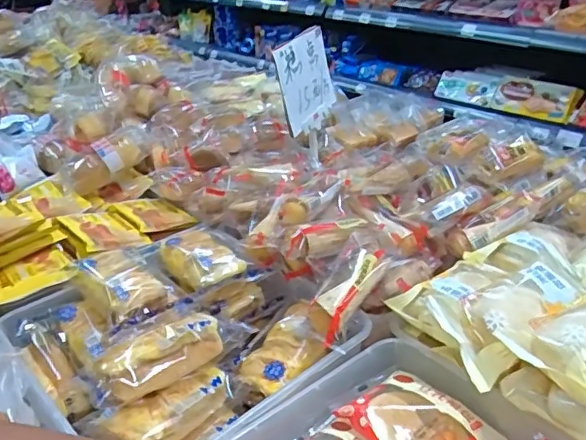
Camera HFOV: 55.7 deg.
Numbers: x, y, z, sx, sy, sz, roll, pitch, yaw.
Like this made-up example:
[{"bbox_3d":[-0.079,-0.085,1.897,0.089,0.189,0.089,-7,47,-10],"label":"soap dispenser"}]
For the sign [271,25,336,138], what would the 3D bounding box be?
[{"bbox_3d":[0.018,-0.171,0.670,0.008,0.107,0.125,8,36,29],"label":"sign"}]

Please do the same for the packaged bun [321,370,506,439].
[{"bbox_3d":[0.096,0.171,0.446,0.091,0.029,0.108,-24,35,-38],"label":"packaged bun"}]

